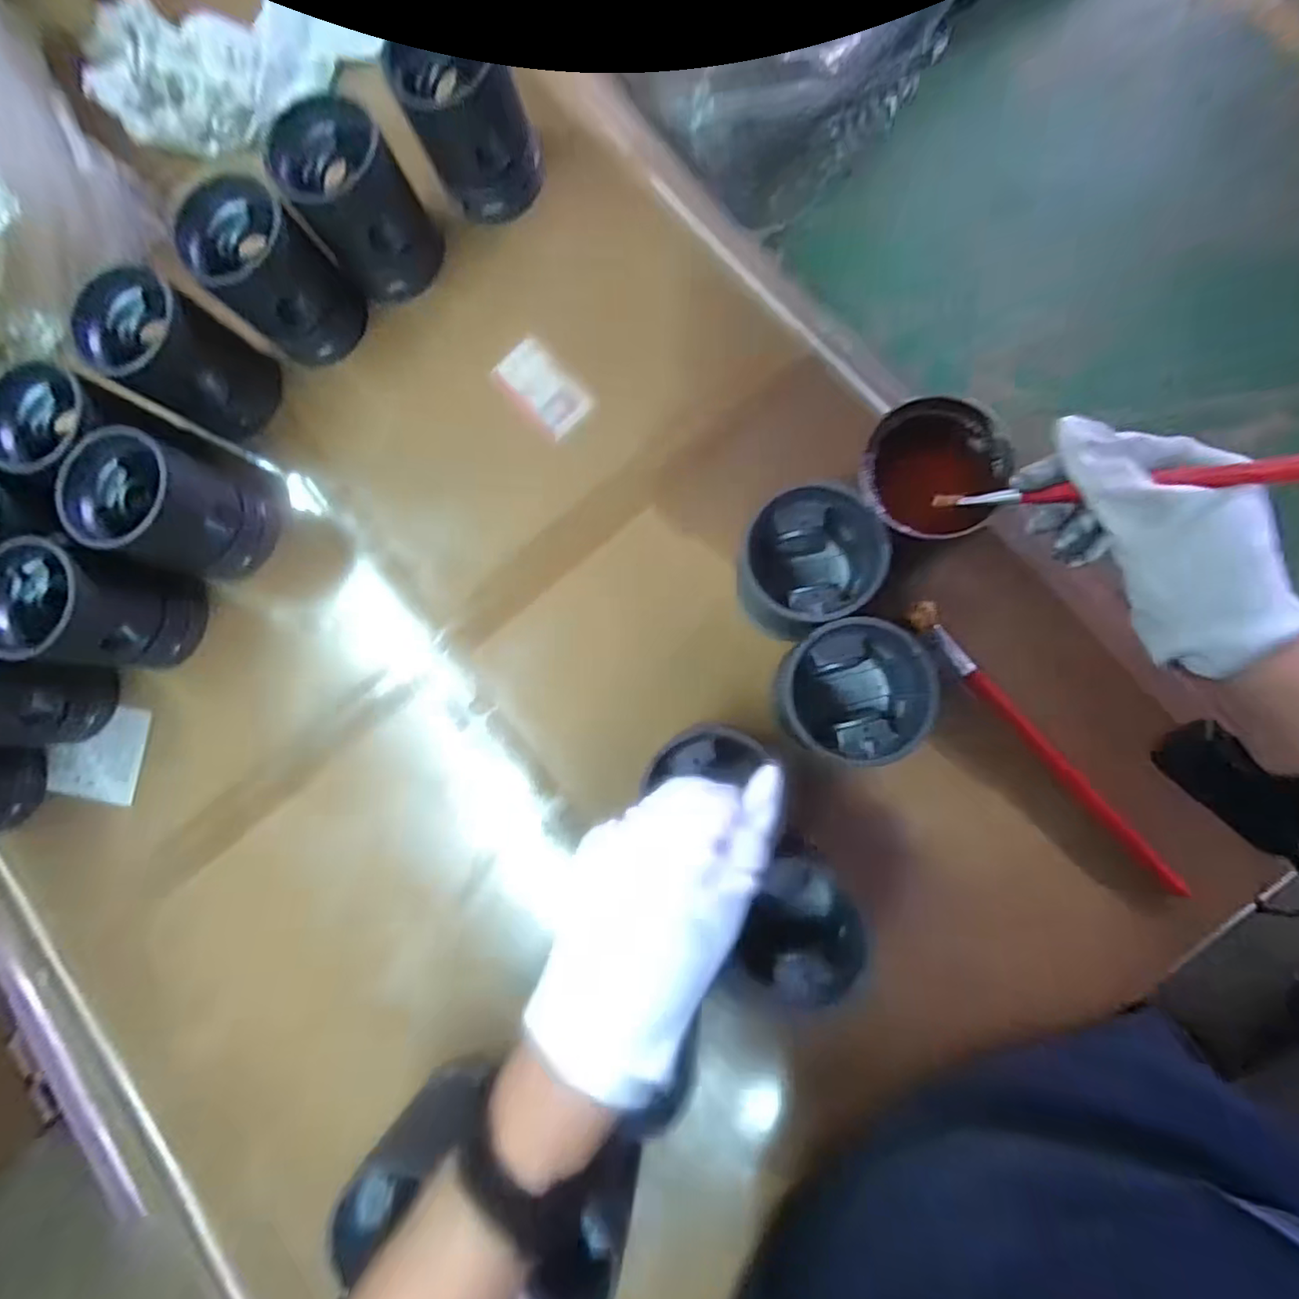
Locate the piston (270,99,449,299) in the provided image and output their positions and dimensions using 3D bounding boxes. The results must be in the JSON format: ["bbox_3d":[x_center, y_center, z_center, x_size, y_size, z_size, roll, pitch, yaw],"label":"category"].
[{"bbox_3d":[-0.240,-0.372,0.495,0.088,0.110,0.090,-1,85,7],"label":"piston"}]

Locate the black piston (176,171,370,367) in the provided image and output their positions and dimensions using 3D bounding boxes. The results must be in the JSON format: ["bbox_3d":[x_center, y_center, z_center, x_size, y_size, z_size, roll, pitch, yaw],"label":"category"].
[{"bbox_3d":[-0.313,-0.313,0.499,0.093,0.114,0.102,-1,85,7],"label":"black piston"}]

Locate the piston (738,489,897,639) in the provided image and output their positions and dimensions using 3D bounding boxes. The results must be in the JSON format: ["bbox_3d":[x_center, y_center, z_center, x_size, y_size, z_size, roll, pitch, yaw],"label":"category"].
[{"bbox_3d":[0.111,-0.060,0.406,0.084,0.084,0.078,-1,85,7],"label":"piston"}]

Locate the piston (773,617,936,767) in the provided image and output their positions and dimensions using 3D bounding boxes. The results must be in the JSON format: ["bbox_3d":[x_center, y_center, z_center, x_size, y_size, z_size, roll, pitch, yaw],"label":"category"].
[{"bbox_3d":[0.131,0.029,0.396,0.090,0.087,0.085,-1,85,7],"label":"piston"}]

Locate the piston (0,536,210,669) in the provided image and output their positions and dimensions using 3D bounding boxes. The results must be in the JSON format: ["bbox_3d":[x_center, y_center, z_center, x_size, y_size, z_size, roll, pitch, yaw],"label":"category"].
[{"bbox_3d":[-0.460,-0.032,0.490,0.098,0.107,0.091,8,86,8],"label":"piston"}]

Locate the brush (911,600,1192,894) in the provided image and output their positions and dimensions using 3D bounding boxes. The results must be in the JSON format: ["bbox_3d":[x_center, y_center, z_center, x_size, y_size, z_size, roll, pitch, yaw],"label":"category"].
[{"bbox_3d":[0.289,0.067,0.430,0.020,0.012,0.263,-41,82,2],"label":"brush"}]

